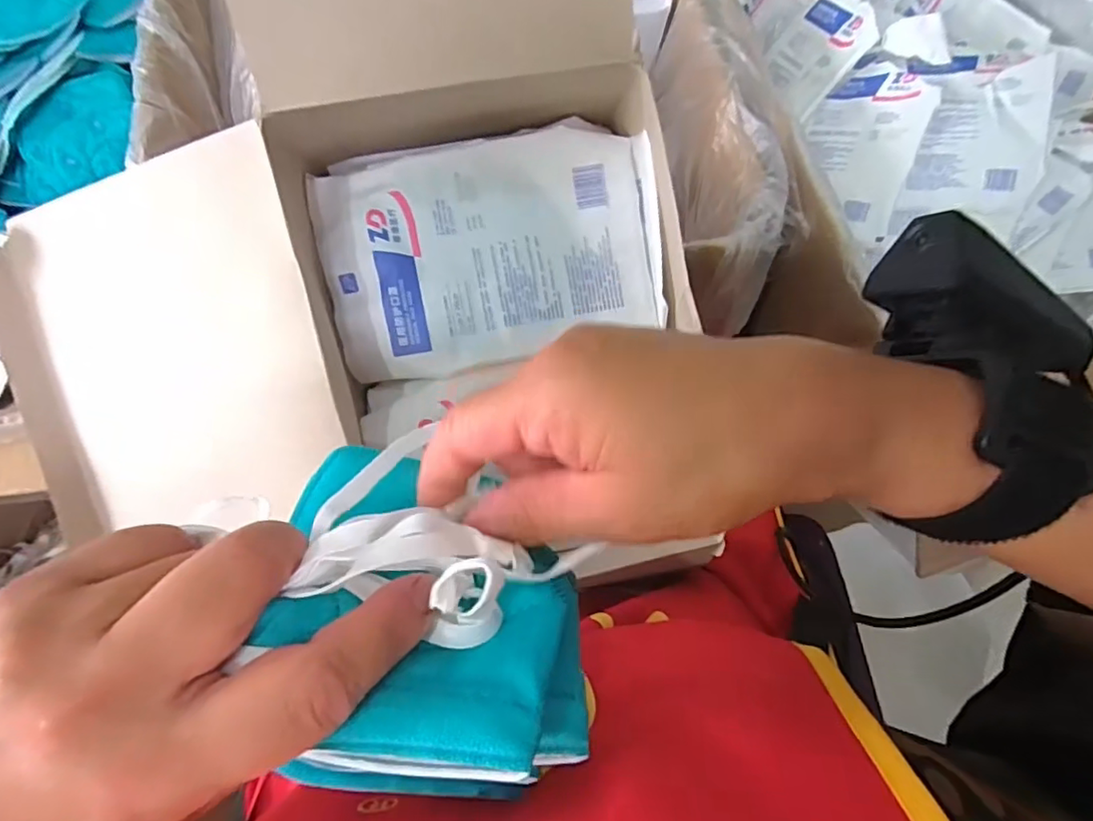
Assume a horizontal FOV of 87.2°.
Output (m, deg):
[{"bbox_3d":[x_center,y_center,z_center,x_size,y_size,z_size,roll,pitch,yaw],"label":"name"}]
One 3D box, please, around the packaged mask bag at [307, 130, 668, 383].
[{"bbox_3d":[-0.030,-0.094,0.348,0.200,0.016,0.123,-11,97,-5],"label":"packaged mask bag"}]

